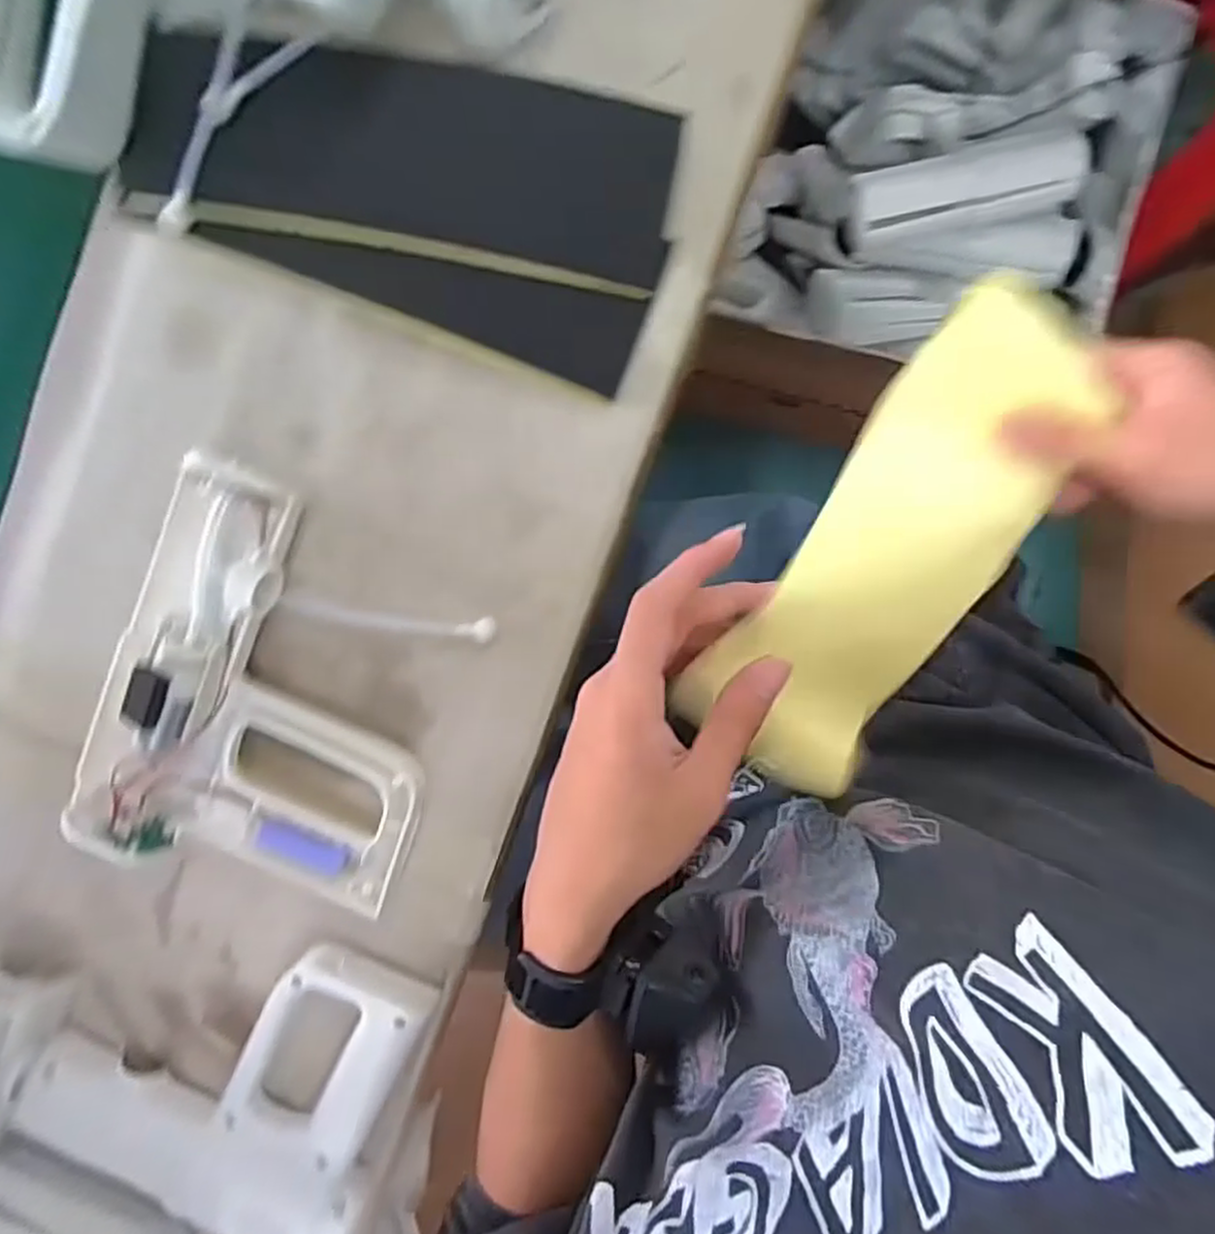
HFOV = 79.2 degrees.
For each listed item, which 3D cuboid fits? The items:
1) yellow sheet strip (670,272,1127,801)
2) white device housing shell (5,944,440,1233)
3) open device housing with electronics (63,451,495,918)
[{"bbox_3d":[0.137,-0.036,0.344,0.111,0.021,0.245,32,93,-23],"label":"yellow sheet strip"},{"bbox_3d":[-0.220,0.261,0.425,0.200,0.038,0.177,22,95,3],"label":"white device housing shell"},{"bbox_3d":[-0.178,0.038,0.400,0.181,0.041,0.212,18,95,4],"label":"open device housing with electronics"}]

